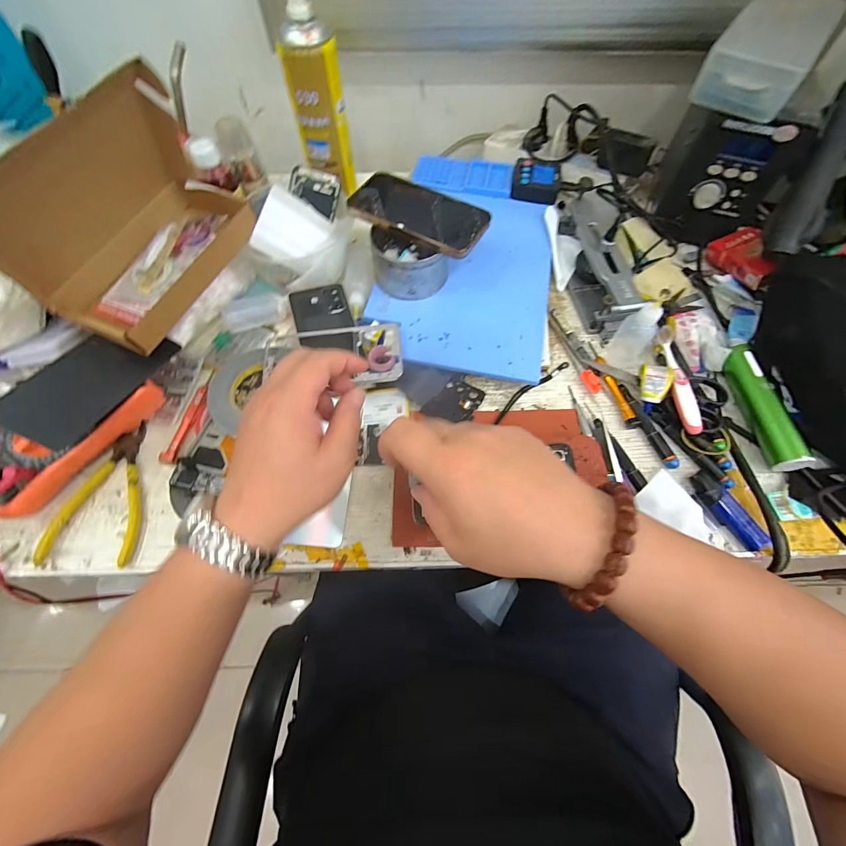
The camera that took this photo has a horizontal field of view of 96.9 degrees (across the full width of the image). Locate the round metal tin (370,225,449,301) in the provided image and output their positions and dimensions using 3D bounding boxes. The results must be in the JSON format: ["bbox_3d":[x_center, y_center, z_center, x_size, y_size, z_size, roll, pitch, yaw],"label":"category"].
[{"bbox_3d":[-0.015,-0.207,0.465,0.090,0.057,0.091,0,64,0],"label":"round metal tin"}]

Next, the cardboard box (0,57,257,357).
[{"bbox_3d":[-0.285,-0.197,0.357,0.115,0.148,0.208,24,67,12],"label":"cardboard box"}]

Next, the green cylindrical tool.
[{"bbox_3d":[0.368,-0.022,0.403,0.027,0.028,0.146,-6,64,-2],"label":"green cylindrical tool"}]

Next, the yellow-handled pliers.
[{"bbox_3d":[-0.324,0.068,0.386,0.084,0.014,0.145,-1,64,0],"label":"yellow-handled pliers"}]

